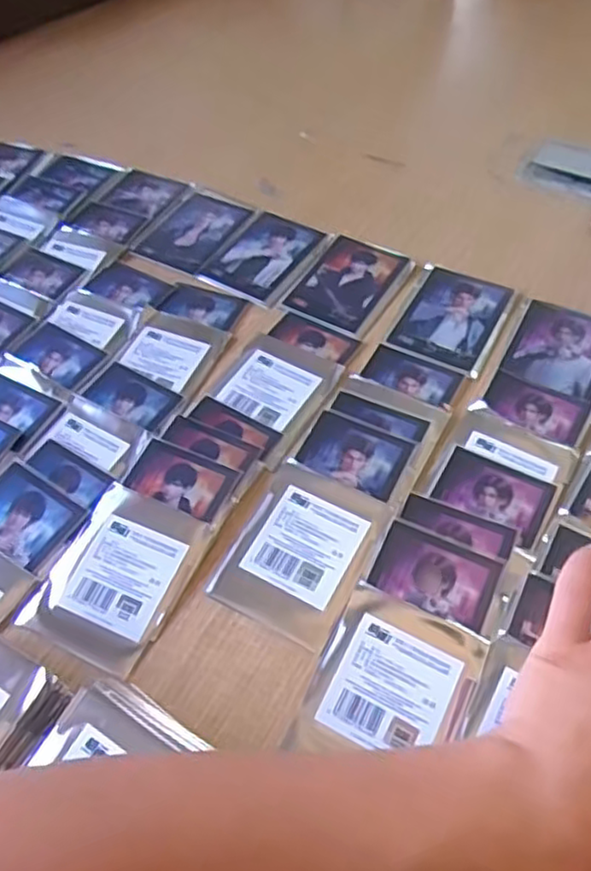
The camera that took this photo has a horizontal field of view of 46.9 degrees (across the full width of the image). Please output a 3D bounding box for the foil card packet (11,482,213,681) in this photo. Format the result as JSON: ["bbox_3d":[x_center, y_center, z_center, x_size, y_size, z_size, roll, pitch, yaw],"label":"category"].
[{"bbox_3d":[-0.109,0.085,0.420,0.079,0.012,0.103,21,59,19],"label":"foil card packet"}]

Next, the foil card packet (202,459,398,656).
[{"bbox_3d":[0.004,0.069,0.420,0.081,0.004,0.103,24,60,20],"label":"foil card packet"}]

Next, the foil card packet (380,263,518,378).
[{"bbox_3d":[0.123,-0.095,0.535,0.078,0.004,0.102,22,59,19],"label":"foil card packet"}]

